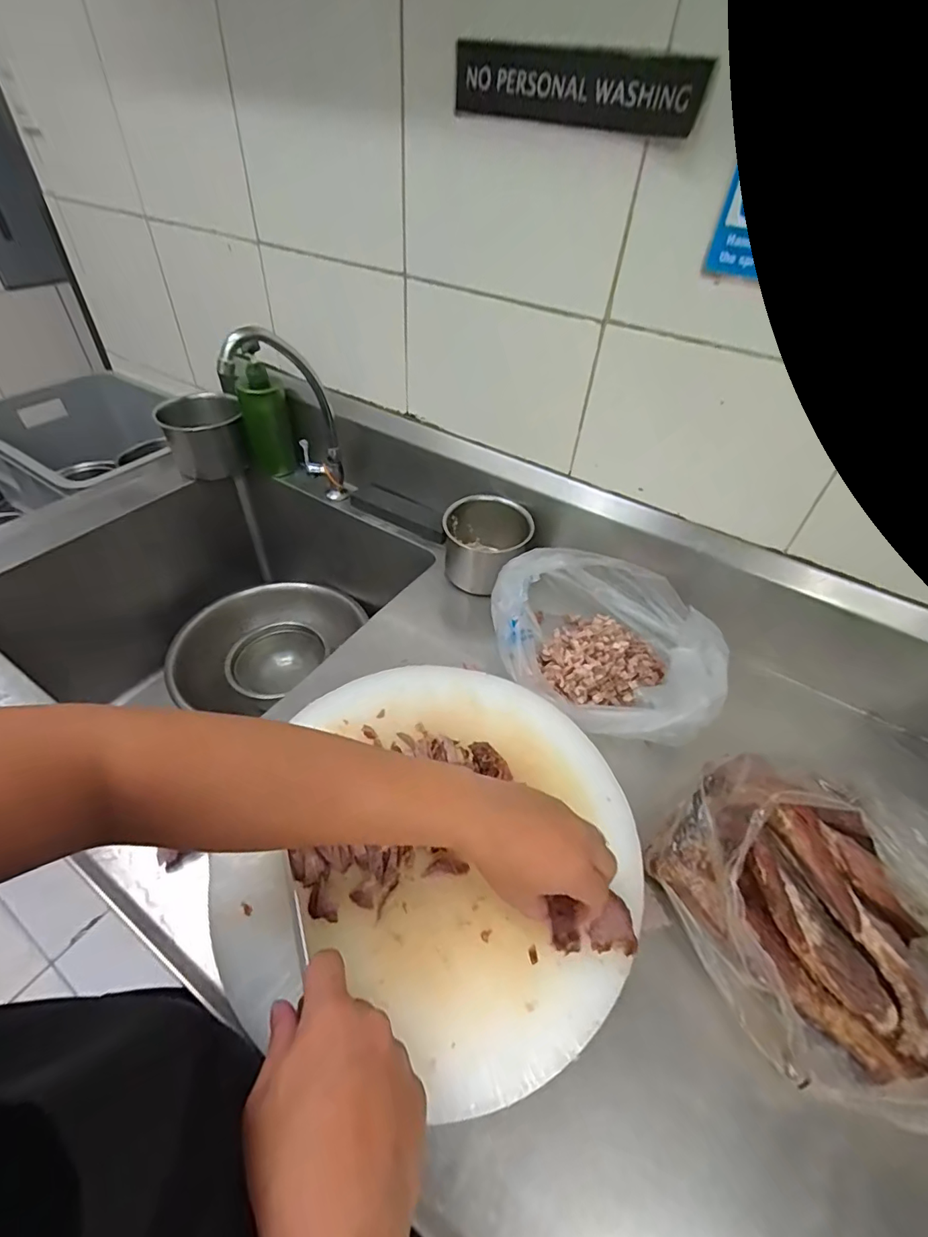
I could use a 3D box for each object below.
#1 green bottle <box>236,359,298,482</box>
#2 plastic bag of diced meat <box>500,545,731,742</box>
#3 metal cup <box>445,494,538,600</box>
[{"bbox_3d":[-0.381,-0.377,0.971,0.080,0.211,0.071,-16,48,-20],"label":"green bottle"},{"bbox_3d":[0.196,0.015,0.657,0.280,0.124,0.251,30,50,23],"label":"plastic bag of diced meat"},{"bbox_3d":[0.035,-0.124,0.794,0.127,0.111,0.146,14,45,10],"label":"metal cup"}]

